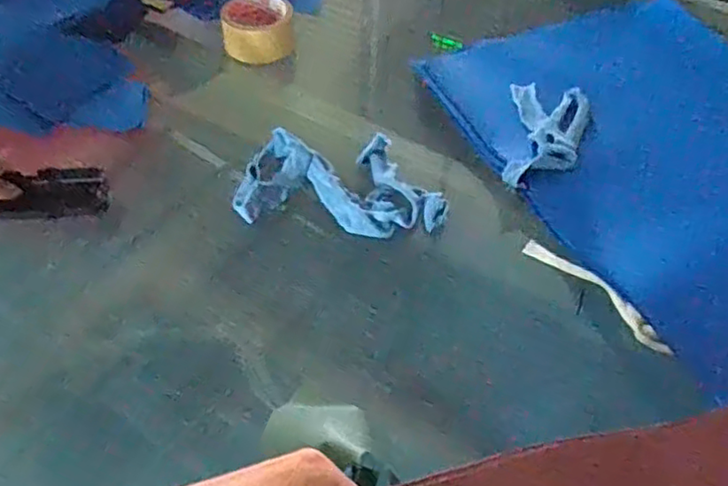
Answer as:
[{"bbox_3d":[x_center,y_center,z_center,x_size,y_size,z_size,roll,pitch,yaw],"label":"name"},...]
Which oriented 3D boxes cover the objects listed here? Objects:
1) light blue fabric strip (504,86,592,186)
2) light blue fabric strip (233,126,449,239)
[{"bbox_3d":[0.205,-0.119,0.711,0.090,0.039,0.170,10,49,6],"label":"light blue fabric strip"},{"bbox_3d":[-0.020,-0.069,0.676,0.211,0.022,0.124,6,49,3],"label":"light blue fabric strip"}]

